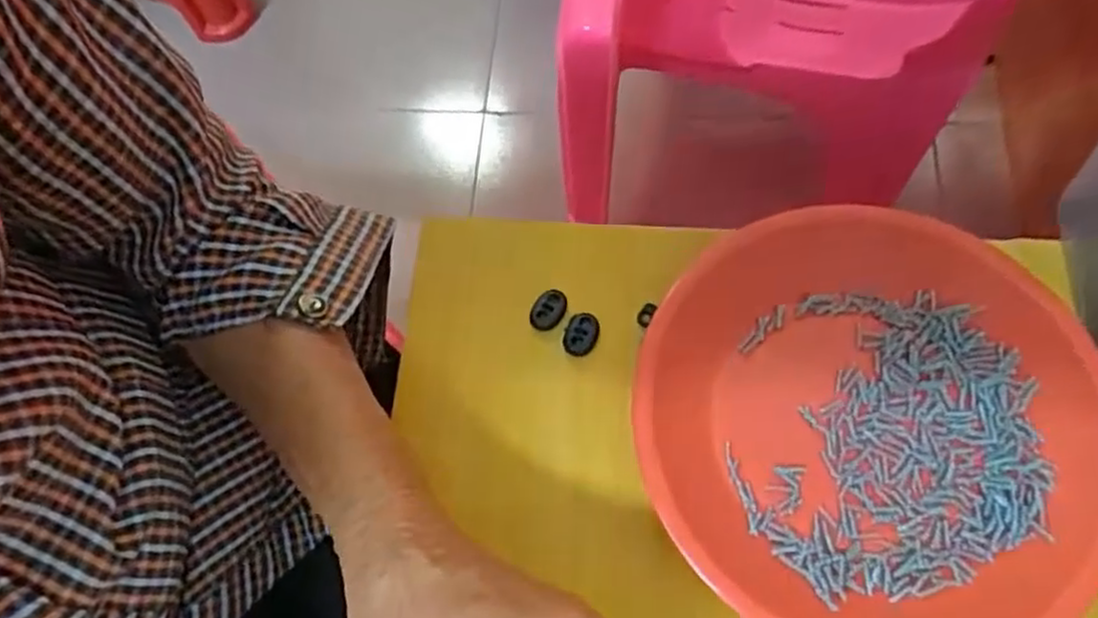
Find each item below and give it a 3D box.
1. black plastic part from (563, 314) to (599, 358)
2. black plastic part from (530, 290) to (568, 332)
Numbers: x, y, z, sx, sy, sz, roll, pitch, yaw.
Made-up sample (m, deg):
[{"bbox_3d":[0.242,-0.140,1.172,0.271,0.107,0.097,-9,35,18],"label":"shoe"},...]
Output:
[{"bbox_3d":[0.016,0.012,0.349,0.016,0.004,0.021,19,73,12],"label":"black plastic part"},{"bbox_3d":[0.000,0.001,0.356,0.014,0.005,0.021,28,75,14],"label":"black plastic part"}]

